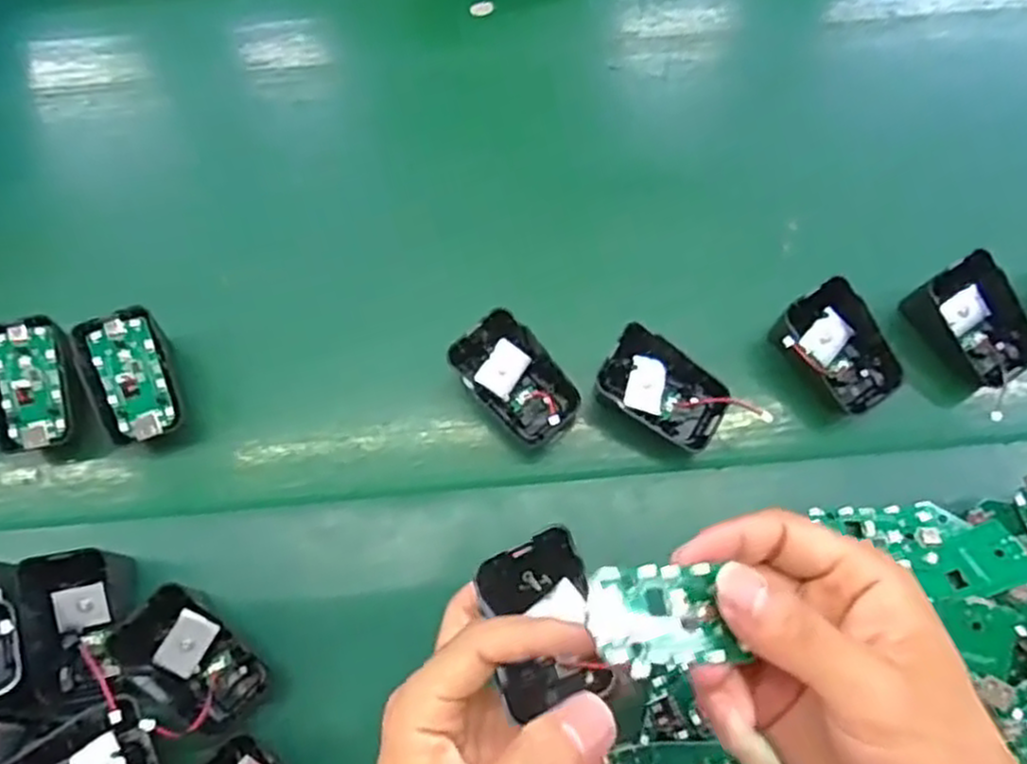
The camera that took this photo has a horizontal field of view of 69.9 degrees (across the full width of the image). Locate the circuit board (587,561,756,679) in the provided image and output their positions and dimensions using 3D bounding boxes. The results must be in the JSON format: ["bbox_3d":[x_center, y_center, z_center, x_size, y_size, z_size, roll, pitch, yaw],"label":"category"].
[{"bbox_3d":[0.048,0.076,0.238,0.051,0.004,0.032,2,64,-26],"label":"circuit board"}]

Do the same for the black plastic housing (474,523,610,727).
[{"bbox_3d":[0.011,0.089,0.277,0.040,0.016,0.060,-16,72,-5],"label":"black plastic housing"}]

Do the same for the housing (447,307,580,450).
[{"bbox_3d":[0.002,0.000,0.389,0.044,0.034,0.065,-42,76,-12],"label":"housing"}]

